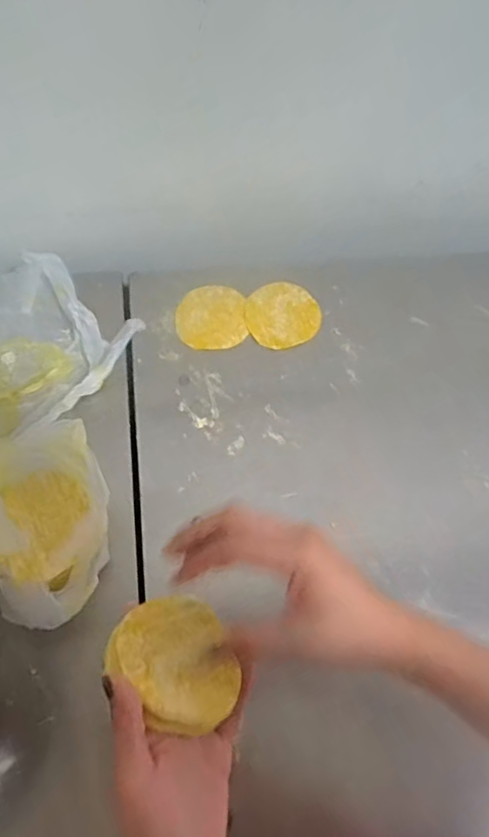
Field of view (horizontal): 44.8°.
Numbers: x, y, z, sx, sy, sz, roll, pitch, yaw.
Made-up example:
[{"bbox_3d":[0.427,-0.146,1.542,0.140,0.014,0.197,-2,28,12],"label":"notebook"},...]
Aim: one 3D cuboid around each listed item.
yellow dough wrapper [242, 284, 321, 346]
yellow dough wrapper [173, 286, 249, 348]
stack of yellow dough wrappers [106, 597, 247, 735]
[{"bbox_3d":[0.041,-0.114,0.643,0.080,0.004,0.078,1,65,-3],"label":"yellow dough wrapper"},{"bbox_3d":[-0.036,-0.108,0.629,0.073,0.004,0.078,-5,65,-5],"label":"yellow dough wrapper"},{"bbox_3d":[-0.038,0.146,0.362,0.079,0.007,0.086,42,27,7],"label":"stack of yellow dough wrappers"}]

